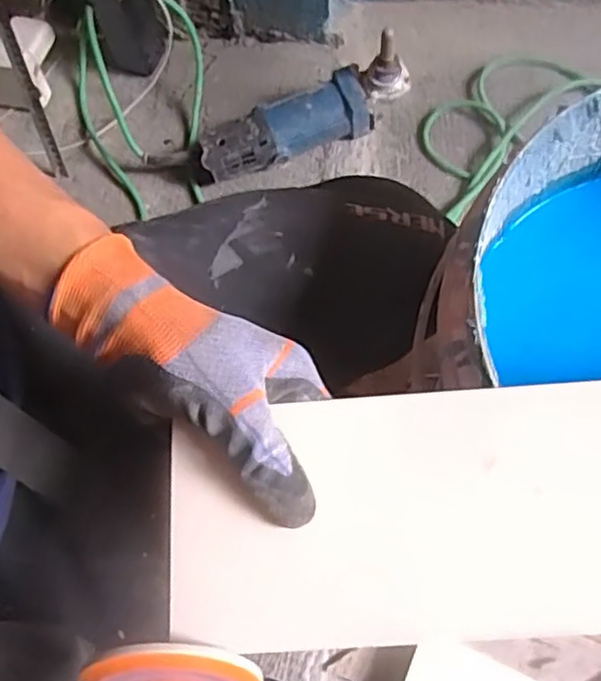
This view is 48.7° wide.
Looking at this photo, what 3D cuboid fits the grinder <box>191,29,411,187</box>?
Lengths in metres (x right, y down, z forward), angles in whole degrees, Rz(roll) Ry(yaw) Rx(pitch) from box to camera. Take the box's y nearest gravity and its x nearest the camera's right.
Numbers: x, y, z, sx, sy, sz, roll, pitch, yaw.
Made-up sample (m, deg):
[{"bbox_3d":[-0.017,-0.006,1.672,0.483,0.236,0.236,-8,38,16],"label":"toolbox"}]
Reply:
[{"bbox_3d":[-0.005,-0.256,0.762,0.266,0.109,0.066,-23,72,7],"label":"grinder"}]

